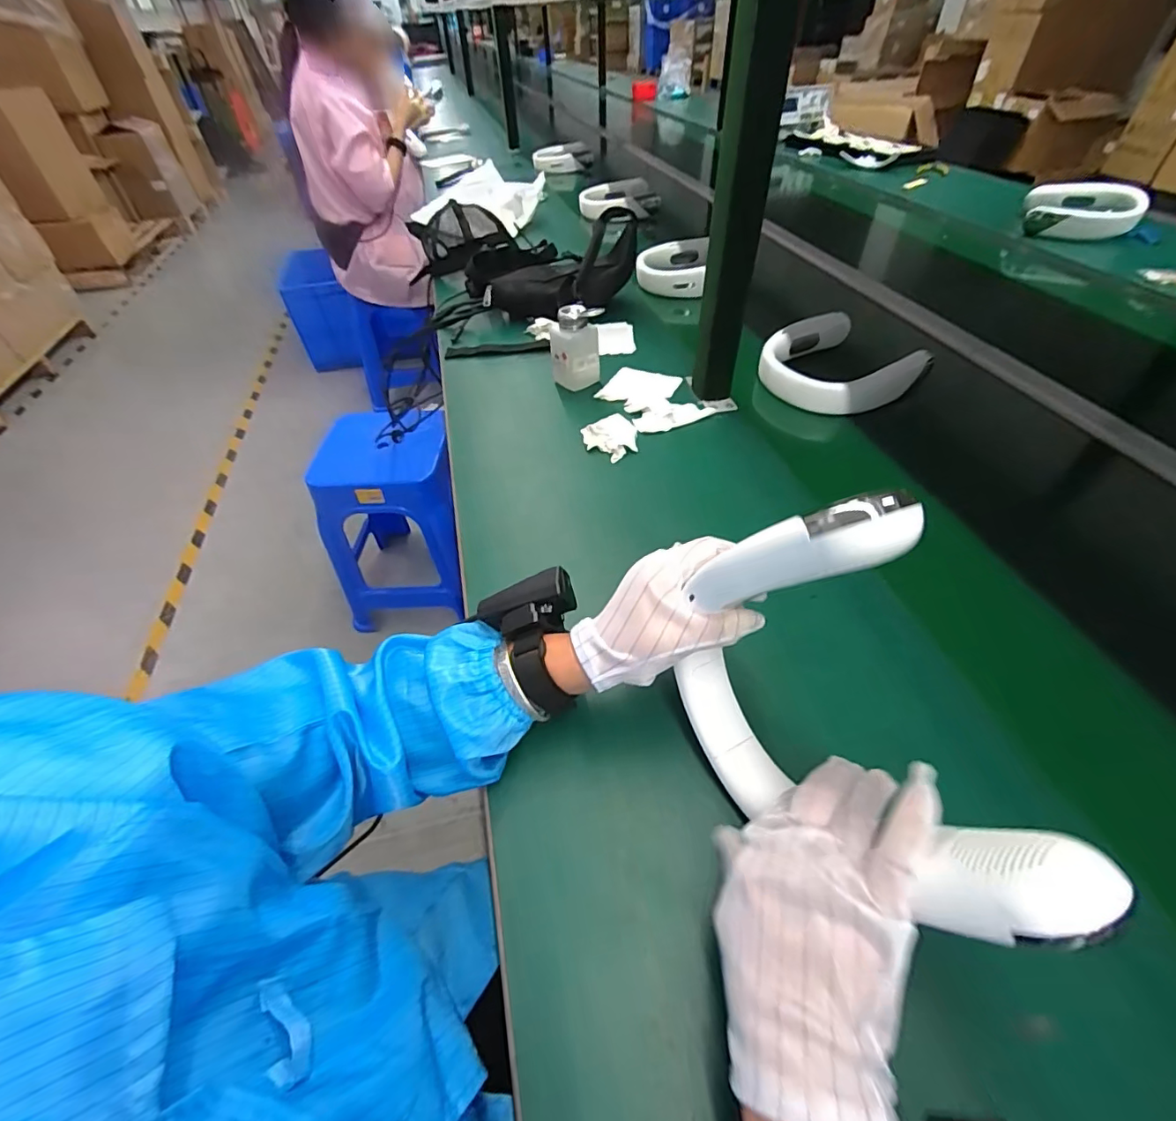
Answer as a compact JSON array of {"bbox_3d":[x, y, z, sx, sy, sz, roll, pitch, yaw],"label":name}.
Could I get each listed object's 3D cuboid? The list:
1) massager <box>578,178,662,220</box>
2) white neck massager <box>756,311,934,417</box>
[{"bbox_3d":[0.088,-0.975,1.398,0.208,0.066,0.153,4,48,7],"label":"massager"},{"bbox_3d":[0.362,-0.278,0.731,0.198,0.048,0.193,-35,55,-26],"label":"white neck massager"}]

